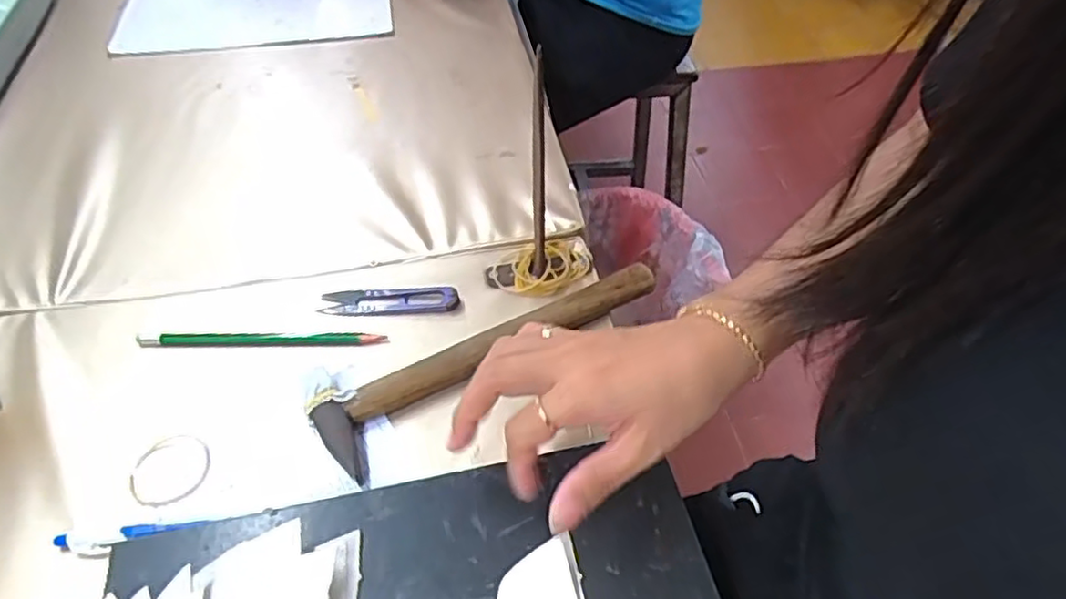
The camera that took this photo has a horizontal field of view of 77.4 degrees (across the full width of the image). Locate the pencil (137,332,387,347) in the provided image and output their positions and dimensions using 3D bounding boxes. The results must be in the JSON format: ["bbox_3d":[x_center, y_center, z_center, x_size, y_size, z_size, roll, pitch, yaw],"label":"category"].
[{"bbox_3d":[-0.191,0.027,0.466,0.168,0.006,0.009,0,50,-2],"label":"pencil"}]

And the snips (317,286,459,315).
[{"bbox_3d":[-0.105,0.000,0.487,0.099,0.009,0.021,-1,50,-2],"label":"snips"}]

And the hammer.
[{"bbox_3d":[-0.027,0.030,0.453,0.248,0.022,0.054,-30,57,-24],"label":"hammer"}]

